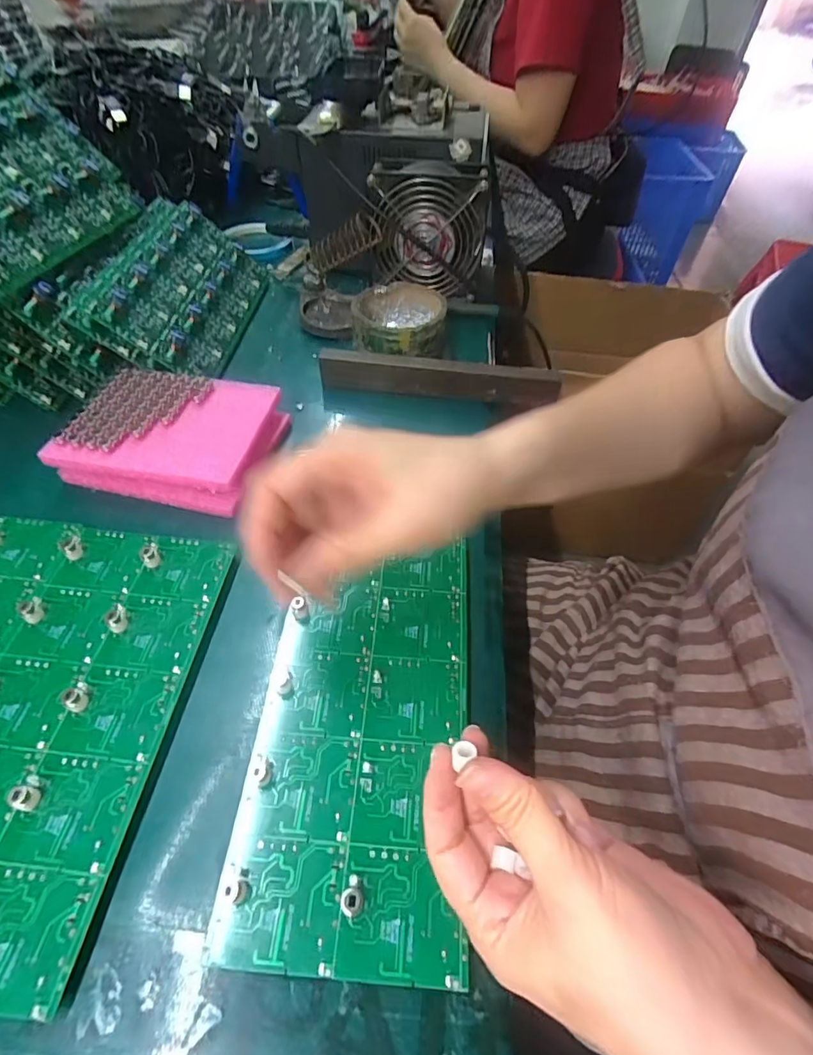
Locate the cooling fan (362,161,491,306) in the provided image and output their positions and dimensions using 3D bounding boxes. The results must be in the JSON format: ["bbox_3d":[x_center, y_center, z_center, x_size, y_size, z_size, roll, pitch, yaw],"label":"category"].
[{"bbox_3d":[0.022,-0.304,0.512,0.115,0.119,0.035,2,49,1],"label":"cooling fan"}]

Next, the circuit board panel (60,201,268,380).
[{"bbox_3d":[-0.215,-0.229,0.474,0.122,0.022,0.221,32,46,-32],"label":"circuit board panel"}]

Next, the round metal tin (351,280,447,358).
[{"bbox_3d":[-0.007,-0.198,0.472,0.085,0.032,0.087,4,51,0],"label":"round metal tin"}]

